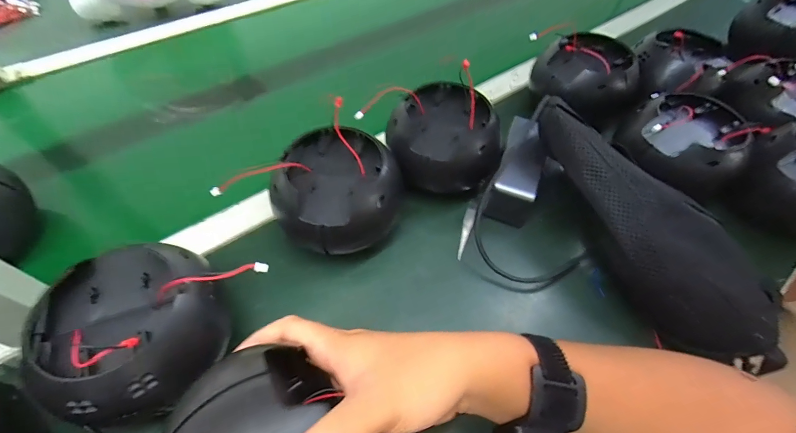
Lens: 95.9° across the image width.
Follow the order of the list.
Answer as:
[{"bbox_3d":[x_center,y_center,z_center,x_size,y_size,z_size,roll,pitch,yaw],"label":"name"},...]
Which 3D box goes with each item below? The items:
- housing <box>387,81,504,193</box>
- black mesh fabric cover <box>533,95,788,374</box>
[{"bbox_3d":[0.051,-0.093,0.423,0.123,0.088,0.112,1,55,-2],"label":"housing"},{"bbox_3d":[0.236,0.004,0.347,0.095,0.069,0.296,-29,78,-22],"label":"black mesh fabric cover"}]

